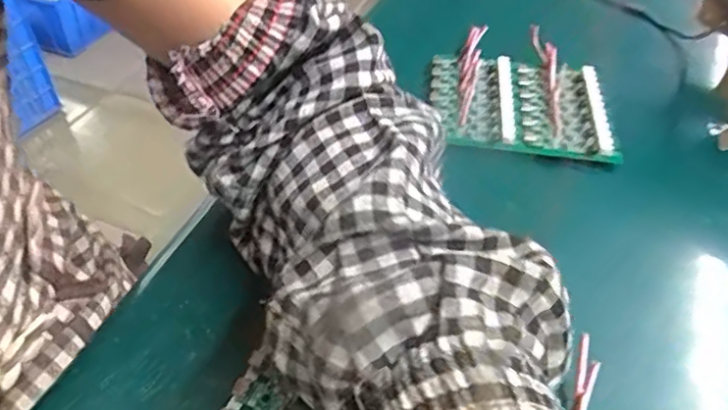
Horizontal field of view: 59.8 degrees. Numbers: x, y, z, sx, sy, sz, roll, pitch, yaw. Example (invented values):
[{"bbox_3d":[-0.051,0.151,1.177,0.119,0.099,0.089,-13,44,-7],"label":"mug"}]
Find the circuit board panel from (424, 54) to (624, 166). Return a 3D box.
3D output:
[{"bbox_3d":[0.108,-0.072,0.448,0.121,0.019,0.093,6,45,6],"label":"circuit board panel"}]

